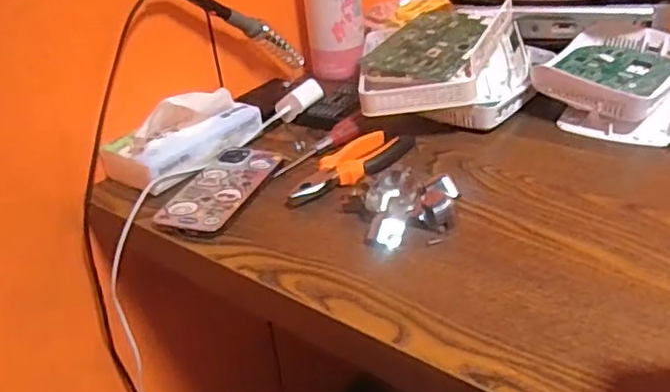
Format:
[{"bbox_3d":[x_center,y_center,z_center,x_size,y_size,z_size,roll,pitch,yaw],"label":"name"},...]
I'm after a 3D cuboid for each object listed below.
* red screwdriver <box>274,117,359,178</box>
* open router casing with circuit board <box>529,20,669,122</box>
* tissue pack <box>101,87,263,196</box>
[{"bbox_3d":[-0.019,-0.053,0.669,0.112,0.024,0.019,-28,37,-31],"label":"red screwdriver"},{"bbox_3d":[0.316,-0.137,0.715,0.142,0.059,0.193,21,40,37],"label":"open router casing with circuit board"},{"bbox_3d":[-0.162,-0.073,0.668,0.074,0.075,0.166,21,41,37],"label":"tissue pack"}]

